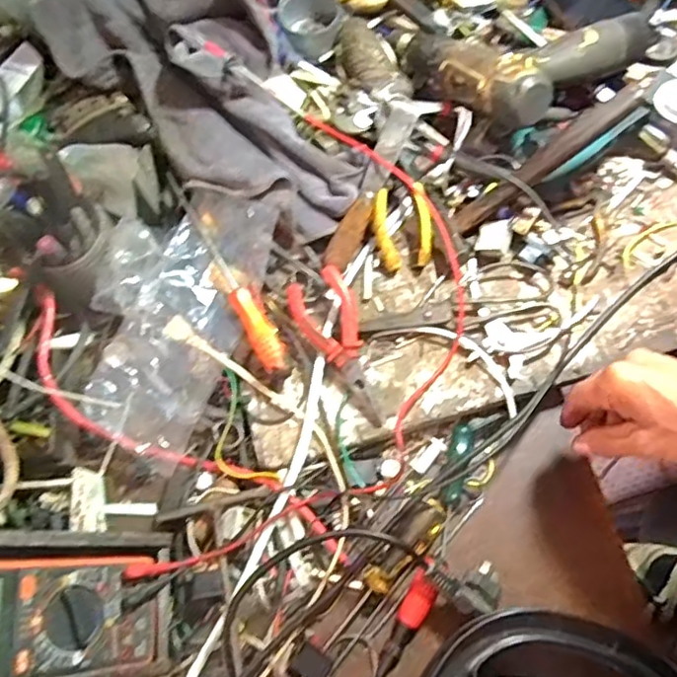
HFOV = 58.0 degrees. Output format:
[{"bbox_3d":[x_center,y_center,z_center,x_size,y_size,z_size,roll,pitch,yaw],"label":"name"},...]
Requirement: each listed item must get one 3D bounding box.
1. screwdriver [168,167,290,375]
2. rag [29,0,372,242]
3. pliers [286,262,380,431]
[{"bbox_3d":[-0.104,-0.067,0.574,0.026,0.026,0.227,-28,74,-7],"label":"screwdriver"},{"bbox_3d":[-0.114,-0.236,0.573,0.335,0.083,0.160,44,78,-2],"label":"rag"},{"bbox_3d":[0.005,0.007,0.547,0.050,0.028,0.145,-23,73,-6],"label":"pliers"}]

